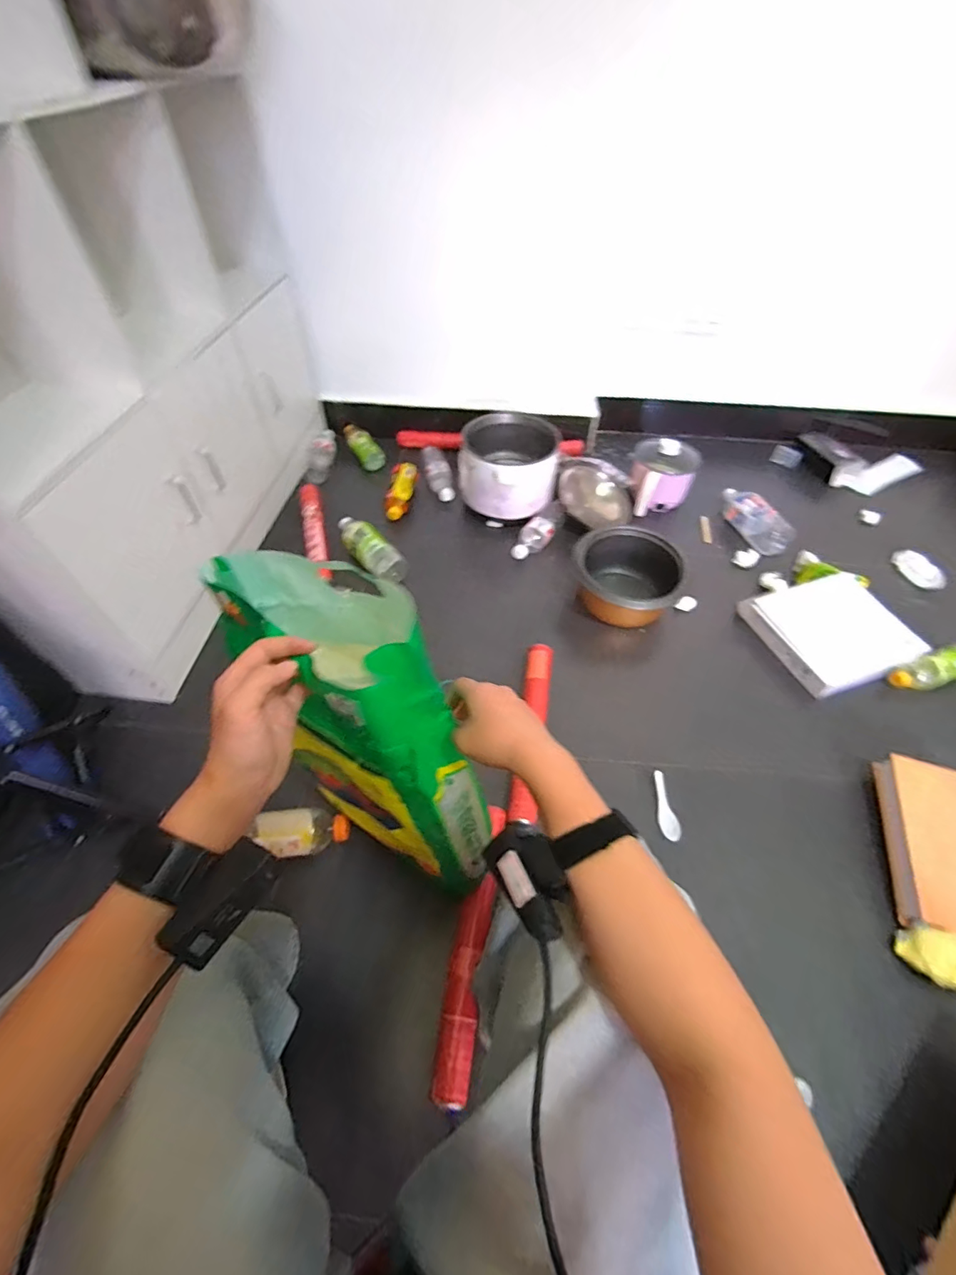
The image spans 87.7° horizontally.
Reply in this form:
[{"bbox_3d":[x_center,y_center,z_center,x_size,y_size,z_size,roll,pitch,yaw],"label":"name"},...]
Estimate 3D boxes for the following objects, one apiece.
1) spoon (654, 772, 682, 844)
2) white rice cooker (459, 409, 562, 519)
[{"bbox_3d":[0.329,0.294,0.872,0.033,0.014,0.115,-5,68,-5],"label":"spoon"},{"bbox_3d":[0.082,-0.454,1.328,0.252,0.178,0.245,3,53,1],"label":"white rice cooker"}]

